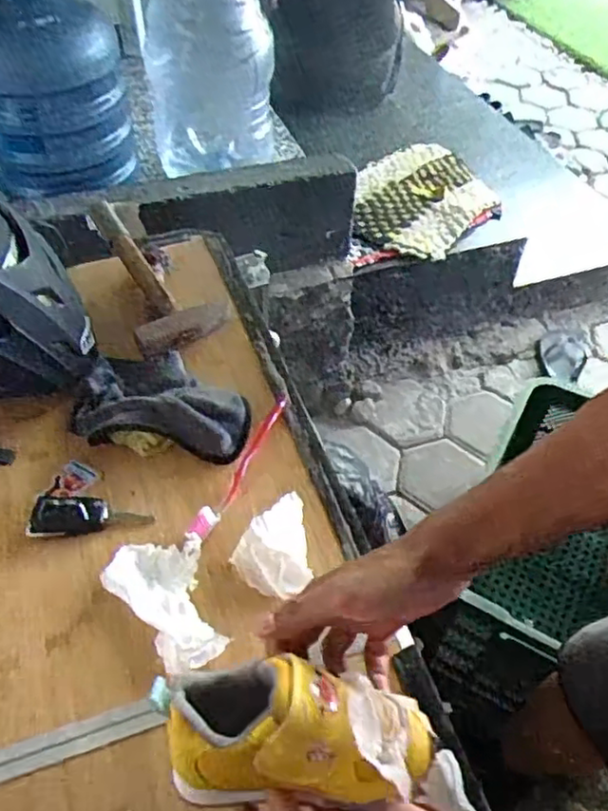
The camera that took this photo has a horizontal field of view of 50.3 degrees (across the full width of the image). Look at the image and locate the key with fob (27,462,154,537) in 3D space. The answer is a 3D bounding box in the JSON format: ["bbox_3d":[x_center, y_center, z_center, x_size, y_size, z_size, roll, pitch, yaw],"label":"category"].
[{"bbox_3d":[-0.208,0.085,0.628,0.105,0.027,0.075,-9,50,-9],"label":"key with fob"}]

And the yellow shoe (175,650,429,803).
[{"bbox_3d":[-0.004,0.192,0.392,0.157,0.061,0.067,2,49,0],"label":"yellow shoe"}]

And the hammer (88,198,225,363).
[{"bbox_3d":[-0.186,-0.161,0.779,0.112,0.029,0.223,-27,71,-23],"label":"hammer"}]

